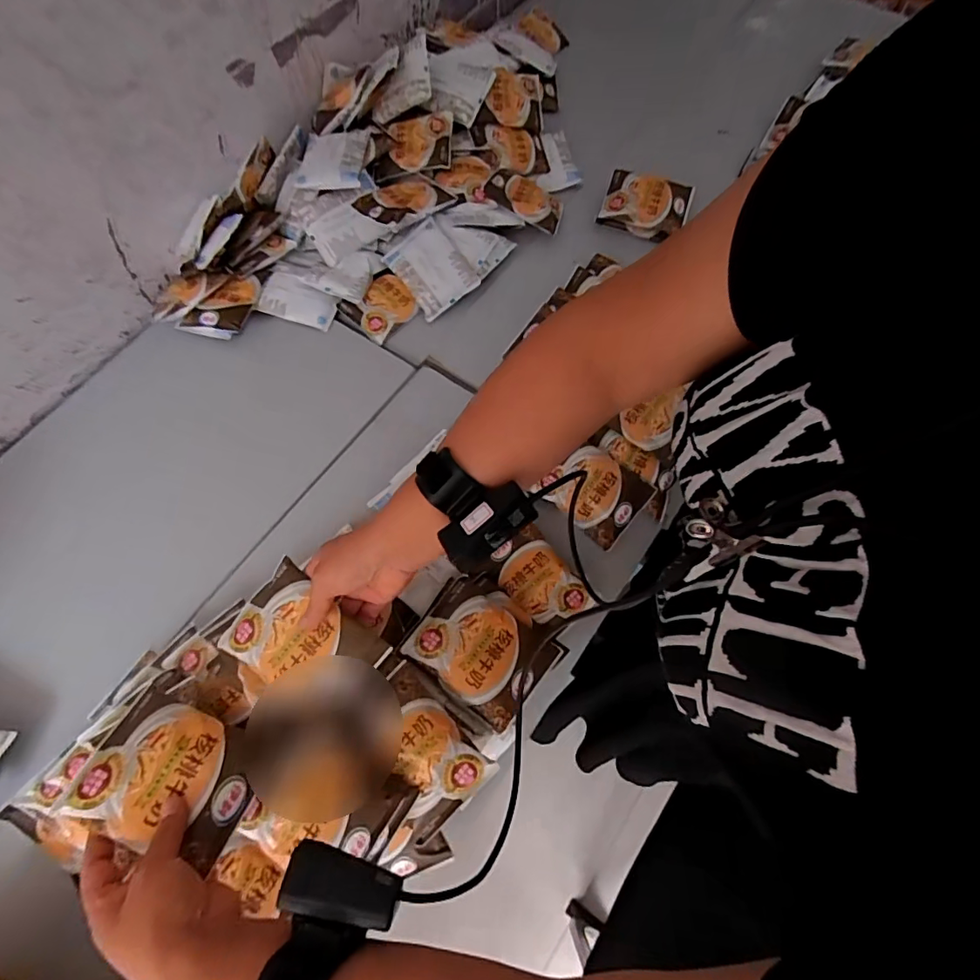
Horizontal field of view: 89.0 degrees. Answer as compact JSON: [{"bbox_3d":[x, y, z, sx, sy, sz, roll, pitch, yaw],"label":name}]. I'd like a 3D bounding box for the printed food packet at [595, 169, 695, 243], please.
[{"bbox_3d":[0.240,-0.442,0.768,0.124,0.043,0.083,19,71,9],"label":"printed food packet"}]

